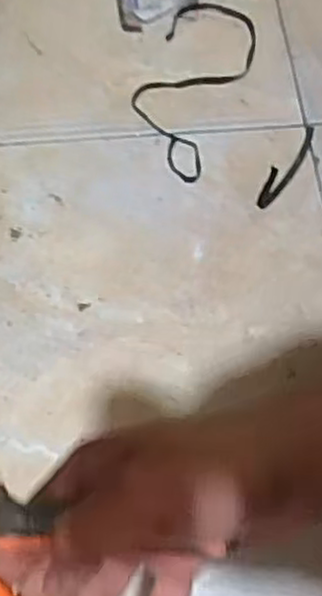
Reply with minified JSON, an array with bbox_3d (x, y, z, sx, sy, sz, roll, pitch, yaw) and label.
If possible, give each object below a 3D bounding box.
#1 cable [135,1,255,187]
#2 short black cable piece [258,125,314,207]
[{"bbox_3d":[0.034,-0.232,0.790,0.098,0.010,0.240,20,63,3],"label":"cable"},{"bbox_3d":[0.130,-0.144,0.725,0.014,0.051,0.116,29,65,14],"label":"short black cable piece"}]

